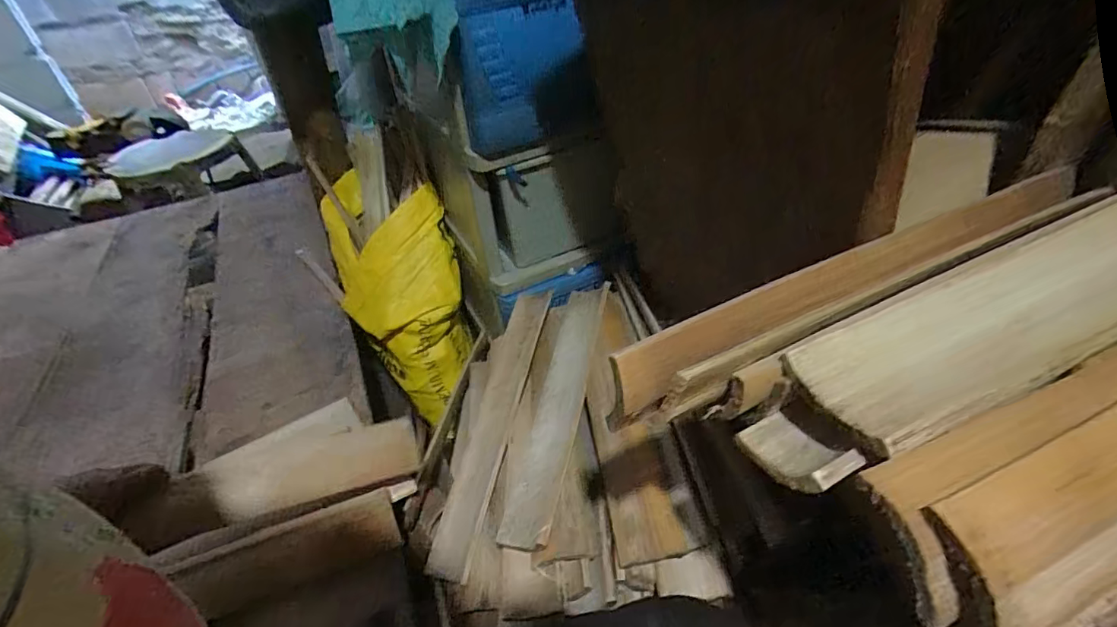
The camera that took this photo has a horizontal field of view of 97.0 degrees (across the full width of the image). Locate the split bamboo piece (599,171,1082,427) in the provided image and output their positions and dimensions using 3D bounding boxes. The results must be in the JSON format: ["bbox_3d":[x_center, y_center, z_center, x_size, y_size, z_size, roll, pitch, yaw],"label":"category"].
[{"bbox_3d":[0.209,-0.036,0.324,0.398,0.019,0.031,-23,40,-18],"label":"split bamboo piece"}]

